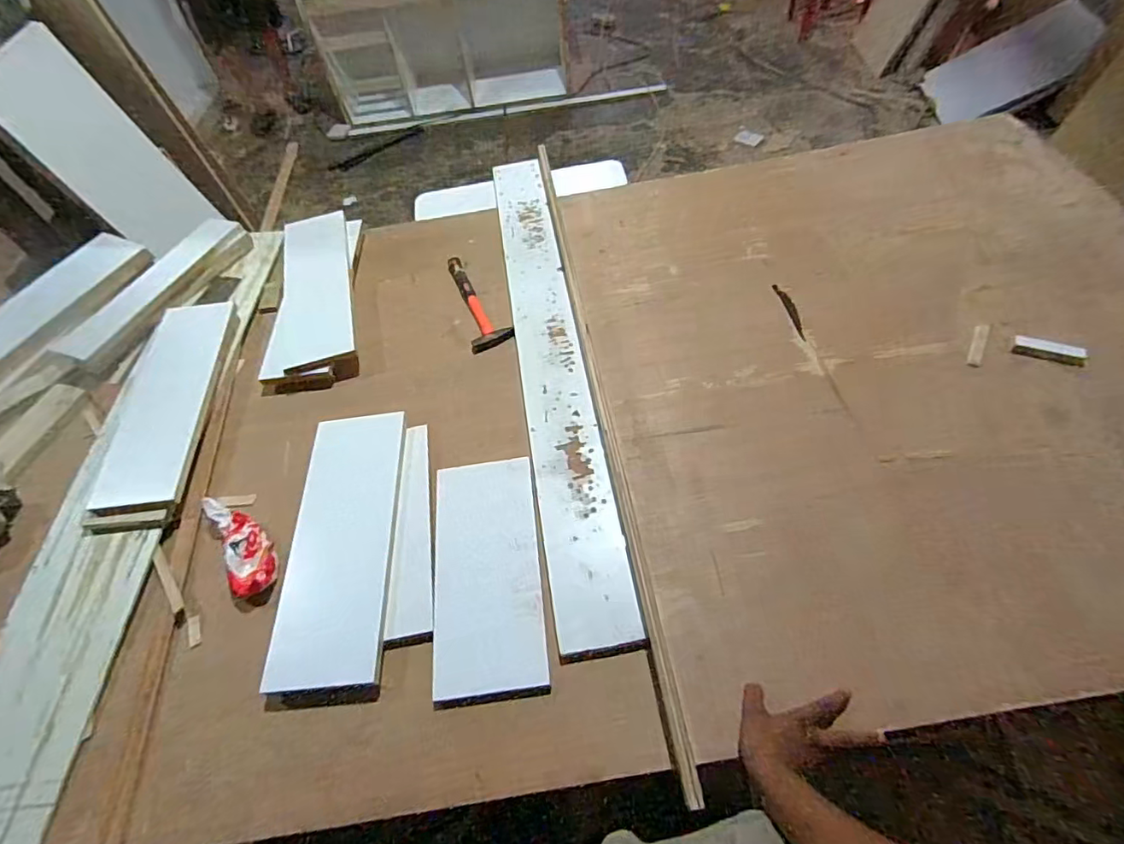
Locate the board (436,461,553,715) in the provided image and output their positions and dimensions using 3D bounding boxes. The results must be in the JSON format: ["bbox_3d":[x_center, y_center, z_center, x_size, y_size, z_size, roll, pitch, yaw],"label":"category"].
[{"bbox_3d":[-0.114,0.224,0.854,0.160,0.031,0.363,-7,57,-1],"label":"board"}]

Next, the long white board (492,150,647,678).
[{"bbox_3d":[-0.029,-0.161,1.089,0.122,0.029,1.175,-9,57,-2],"label":"long white board"}]

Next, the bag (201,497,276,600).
[{"bbox_3d":[-0.524,0.192,0.906,0.077,0.034,0.191,-31,60,-16],"label":"bag"}]

